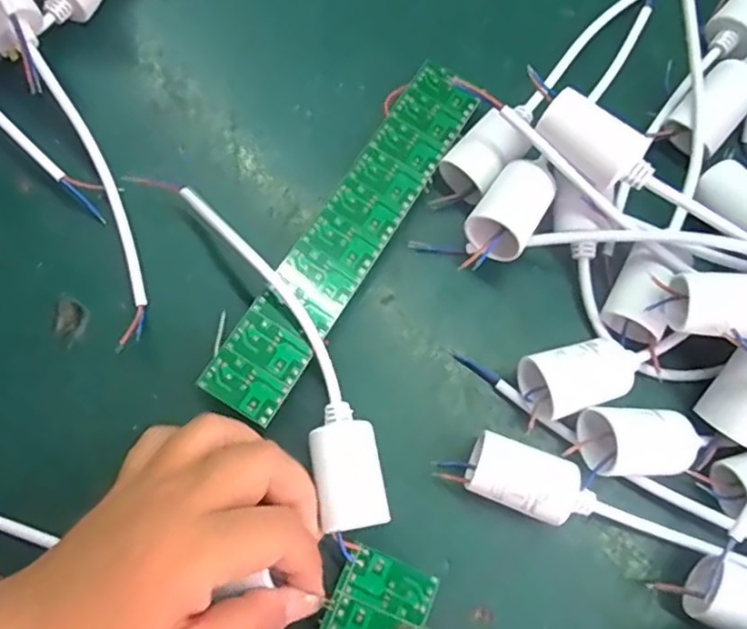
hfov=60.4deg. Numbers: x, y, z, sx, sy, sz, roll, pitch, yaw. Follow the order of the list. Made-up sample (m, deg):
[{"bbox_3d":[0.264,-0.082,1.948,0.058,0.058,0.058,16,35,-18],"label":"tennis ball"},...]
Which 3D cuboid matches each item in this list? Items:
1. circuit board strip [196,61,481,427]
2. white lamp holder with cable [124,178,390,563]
[{"bbox_3d":[-0.010,-0.040,0.306,0.035,0.004,0.195,33,74,2],"label":"circuit board strip"},{"bbox_3d":[-0.047,0.014,0.294,0.041,0.023,0.185,-33,77,-11],"label":"white lamp holder with cable"}]

